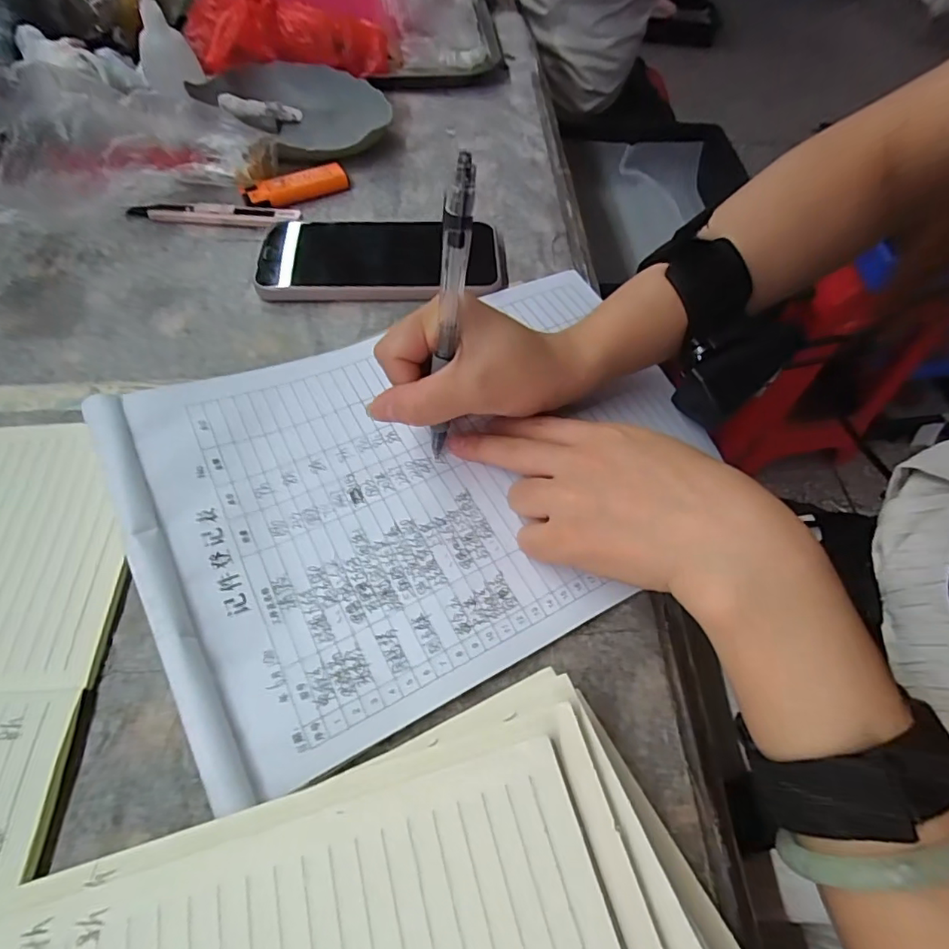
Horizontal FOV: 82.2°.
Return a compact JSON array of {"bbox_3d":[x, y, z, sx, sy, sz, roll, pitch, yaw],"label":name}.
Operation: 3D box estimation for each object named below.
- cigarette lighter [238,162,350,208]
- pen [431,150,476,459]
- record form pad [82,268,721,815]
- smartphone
[{"bbox_3d":[-0.136,-0.220,0.414,0.080,0.011,0.024,-30,63,-19],"label":"cigarette lighter"},{"bbox_3d":[-0.012,-0.064,0.243,0.011,0.138,0.005,17,42,9],"label":"pen"},{"bbox_3d":[-0.021,-0.011,0.282,0.286,0.018,0.214,-23,61,-18],"label":"record form pad"},{"bbox_3d":[-0.062,-0.150,0.373,0.162,0.014,0.079,-2,57,-2],"label":"smartphone"}]

